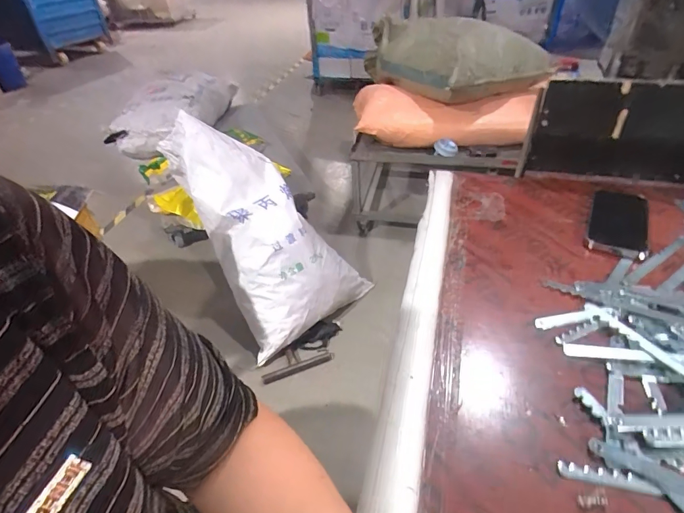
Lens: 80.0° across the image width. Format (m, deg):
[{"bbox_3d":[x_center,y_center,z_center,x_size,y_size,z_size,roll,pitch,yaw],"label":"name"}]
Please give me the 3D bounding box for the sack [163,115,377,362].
[{"bbox_3d":[-0.294,-0.100,1.374,0.435,0.260,0.782,-35,91,-30],"label":"sack"}]

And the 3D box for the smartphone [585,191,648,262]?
[{"bbox_3d":[0.387,-0.048,0.569,0.069,0.009,0.153,16,44,22],"label":"smartphone"}]

